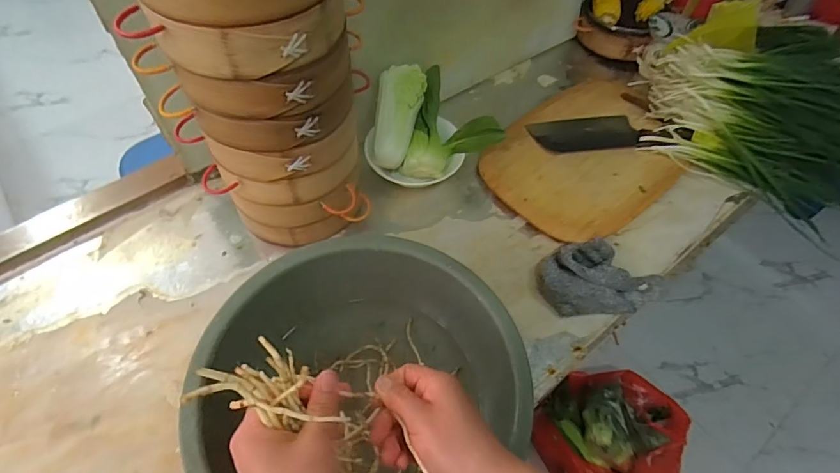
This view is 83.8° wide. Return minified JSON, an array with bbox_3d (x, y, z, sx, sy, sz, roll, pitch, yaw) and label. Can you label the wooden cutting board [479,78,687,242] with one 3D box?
[{"bbox_3d":[0.284,-0.142,0.753,0.376,0.016,0.236,-36,64,-22],"label":"wooden cutting board"}]

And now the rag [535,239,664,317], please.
[{"bbox_3d":[0.239,0.046,0.611,0.167,0.035,0.098,-4,57,-4],"label":"rag"}]

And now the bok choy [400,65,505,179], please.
[{"bbox_3d":[0.056,-0.152,0.707,0.128,0.095,0.164,14,57,8],"label":"bok choy"}]

